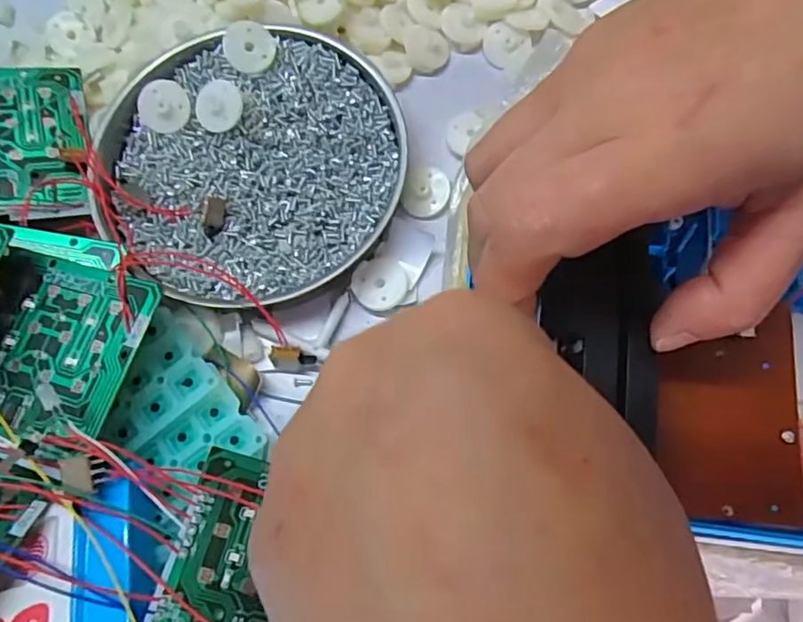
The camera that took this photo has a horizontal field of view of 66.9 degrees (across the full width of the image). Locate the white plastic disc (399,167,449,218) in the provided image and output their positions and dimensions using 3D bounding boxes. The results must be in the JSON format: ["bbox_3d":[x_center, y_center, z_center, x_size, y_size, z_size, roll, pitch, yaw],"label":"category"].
[{"bbox_3d":[0.011,-0.054,0.275,0.020,0.005,0.023,19,75,9],"label":"white plastic disc"}]

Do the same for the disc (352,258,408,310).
[{"bbox_3d":[-0.010,-0.012,0.261,0.023,0.004,0.023,-1,73,3],"label":"disc"}]

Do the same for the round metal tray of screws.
[{"bbox_3d":[-0.068,-0.068,0.272,0.131,0.023,0.128,-1,73,3],"label":"round metal tray of screws"}]

